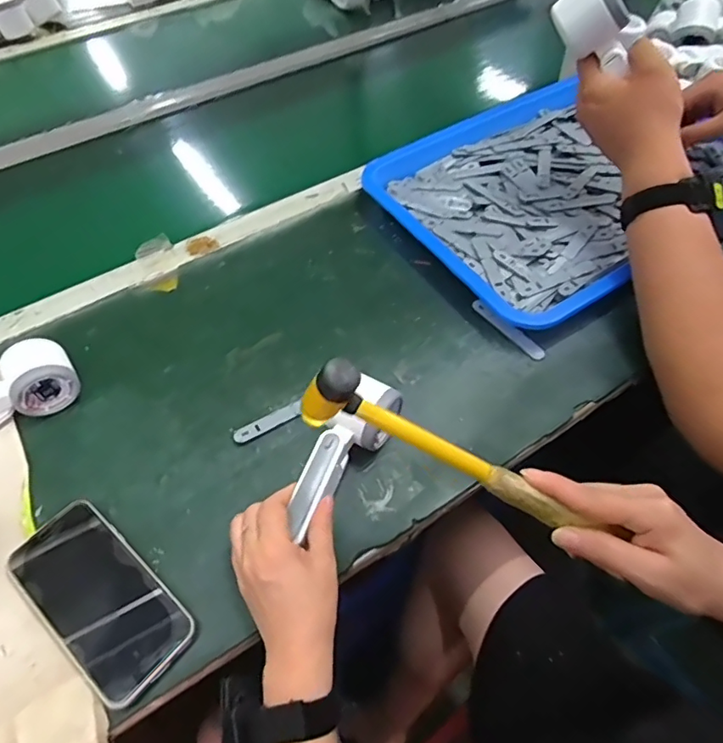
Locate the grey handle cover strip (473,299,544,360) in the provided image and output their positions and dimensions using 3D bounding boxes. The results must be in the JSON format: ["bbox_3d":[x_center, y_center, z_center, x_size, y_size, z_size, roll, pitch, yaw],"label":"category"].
[{"bbox_3d":[0.154,-0.047,0.558,0.015,0.007,0.091,-34,60,-20],"label":"grey handle cover strip"}]

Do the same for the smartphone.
[{"bbox_3d":[-0.210,0.176,0.423,0.166,0.009,0.078,35,65,23],"label":"smartphone"}]

